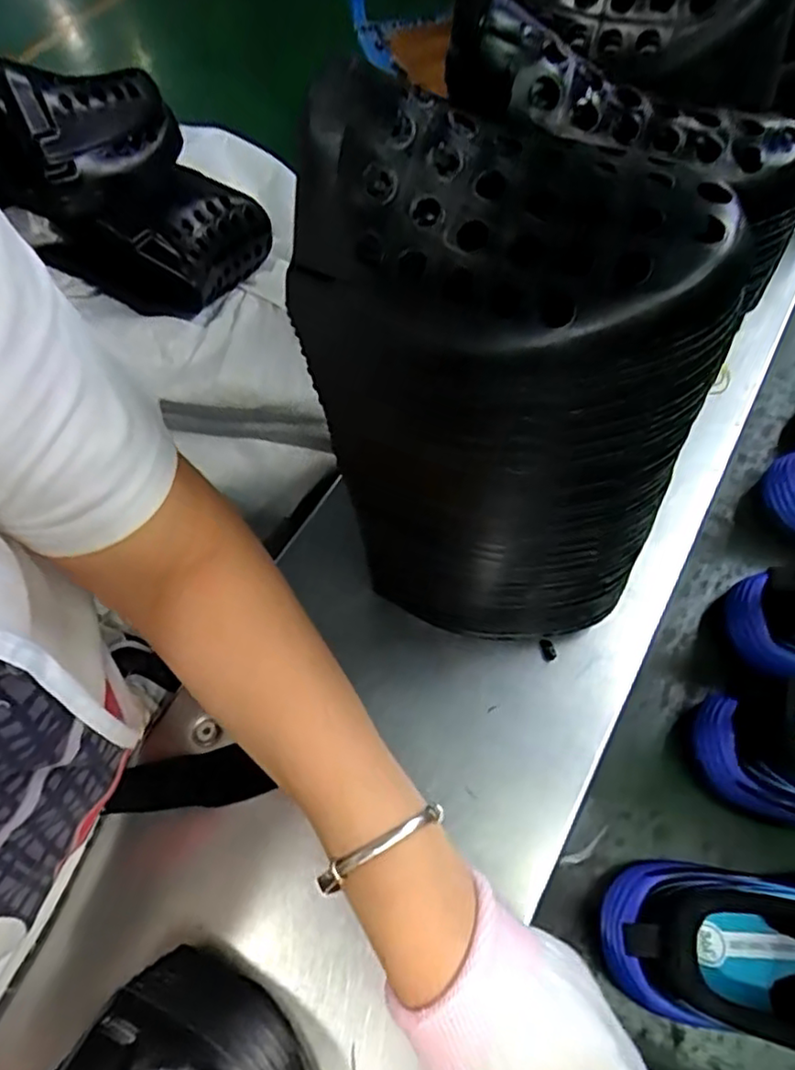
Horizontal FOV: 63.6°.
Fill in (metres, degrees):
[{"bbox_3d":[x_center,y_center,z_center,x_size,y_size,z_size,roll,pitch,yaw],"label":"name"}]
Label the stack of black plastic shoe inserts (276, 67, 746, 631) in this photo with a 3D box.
[{"bbox_3d":[0.047,-0.034,0.303,0.151,0.282,0.089,24,70,15],"label":"stack of black plastic shoe inserts"}]

